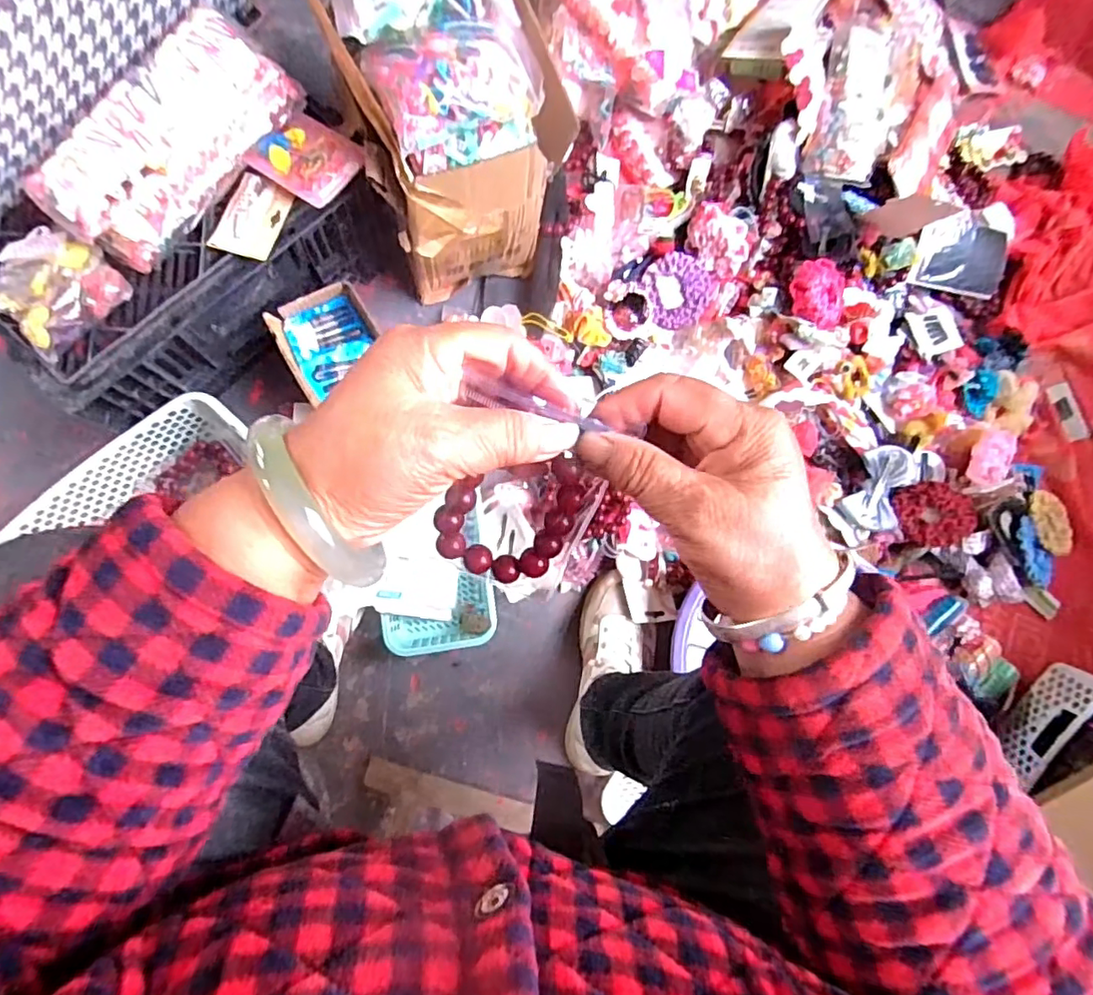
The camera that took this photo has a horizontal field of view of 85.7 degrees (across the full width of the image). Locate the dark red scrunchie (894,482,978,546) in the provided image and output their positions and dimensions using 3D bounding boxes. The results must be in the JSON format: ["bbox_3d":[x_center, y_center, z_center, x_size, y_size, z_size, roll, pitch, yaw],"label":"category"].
[{"bbox_3d":[0.522,0.021,0.796,0.091,0.028,0.091,-8,58,13],"label":"dark red scrunchie"}]

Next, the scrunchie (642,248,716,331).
[{"bbox_3d":[0.185,-0.286,0.807,0.089,0.024,0.094,1,83,-7],"label":"scrunchie"}]

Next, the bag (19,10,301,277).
[{"bbox_3d":[-0.335,-0.316,0.527,0.095,0.070,0.224,33,81,-2],"label":"bag"}]

